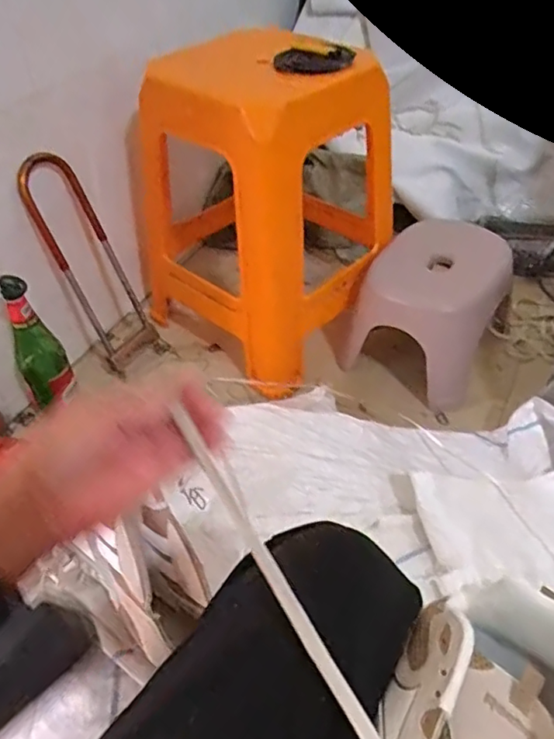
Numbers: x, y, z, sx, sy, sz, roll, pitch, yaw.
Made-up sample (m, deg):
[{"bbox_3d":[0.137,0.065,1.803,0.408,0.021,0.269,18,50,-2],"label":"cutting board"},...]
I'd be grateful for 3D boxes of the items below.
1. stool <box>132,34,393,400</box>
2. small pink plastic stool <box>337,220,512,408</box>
[{"bbox_3d":[-0.038,-0.287,1.005,0.362,0.470,0.343,30,54,29],"label":"stool"},{"bbox_3d":[0.256,-0.103,1.007,0.222,0.207,0.221,23,50,24],"label":"small pink plastic stool"}]

